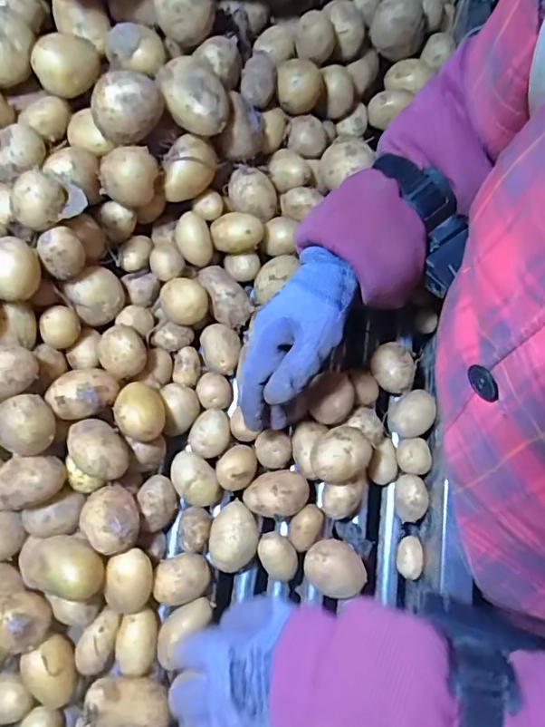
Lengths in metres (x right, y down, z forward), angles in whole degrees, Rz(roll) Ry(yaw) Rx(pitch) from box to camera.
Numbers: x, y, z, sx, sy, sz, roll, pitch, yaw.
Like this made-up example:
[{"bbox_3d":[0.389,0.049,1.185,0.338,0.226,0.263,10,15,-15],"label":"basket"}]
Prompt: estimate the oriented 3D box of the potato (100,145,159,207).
[{"bbox_3d":[-0.118,-0.153,0.416,0.042,0.032,0.038,20,73,6],"label":"potato"}]

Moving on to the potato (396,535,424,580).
[{"bbox_3d":[0.116,0.163,0.433,0.020,0.015,0.033,21,73,6],"label":"potato"}]

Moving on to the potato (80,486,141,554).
[{"bbox_3d":[-0.128,0.124,0.408,0.042,0.041,0.050,-19,73,-7],"label":"potato"}]

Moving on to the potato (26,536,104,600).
[{"bbox_3d":[-0.156,0.156,0.398,0.058,0.045,0.039,16,73,4],"label":"potato"}]

